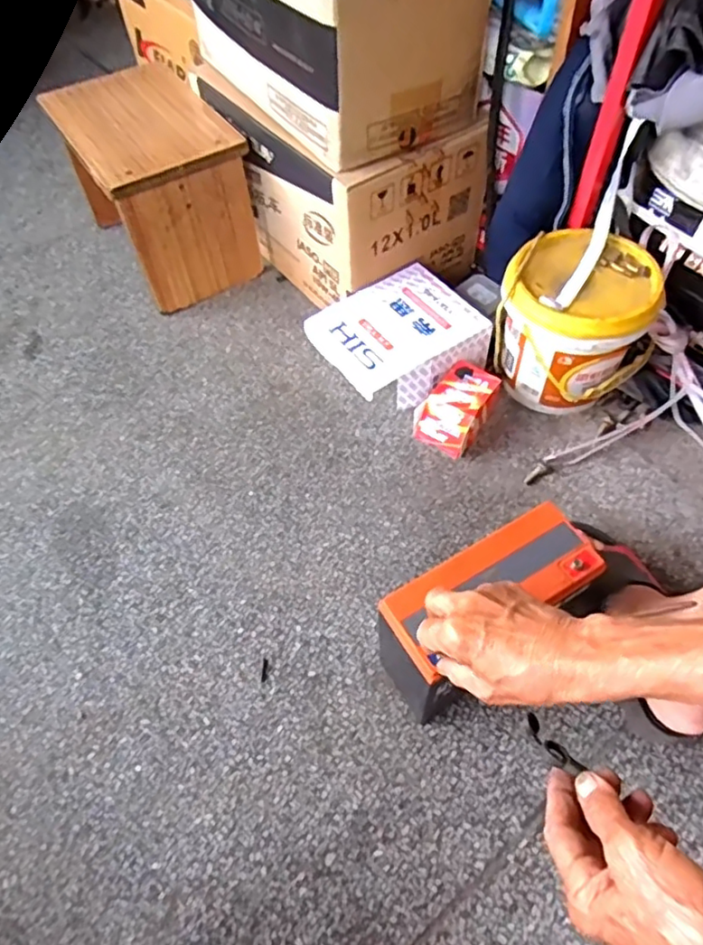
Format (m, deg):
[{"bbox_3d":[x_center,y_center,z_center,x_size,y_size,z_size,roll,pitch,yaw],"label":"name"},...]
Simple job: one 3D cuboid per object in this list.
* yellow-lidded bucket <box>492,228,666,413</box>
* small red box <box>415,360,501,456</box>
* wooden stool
[{"bbox_3d":[0.281,-0.180,0.780,0.184,0.169,0.167,21,59,15],"label":"yellow-lidded bucket"},{"bbox_3d":[0.135,-0.082,0.785,0.075,0.064,0.108,26,62,18],"label":"small red box"},{"bbox_3d":[-0.292,-0.435,0.942,0.196,0.220,0.279,-30,61,-16],"label":"wooden stool"}]

